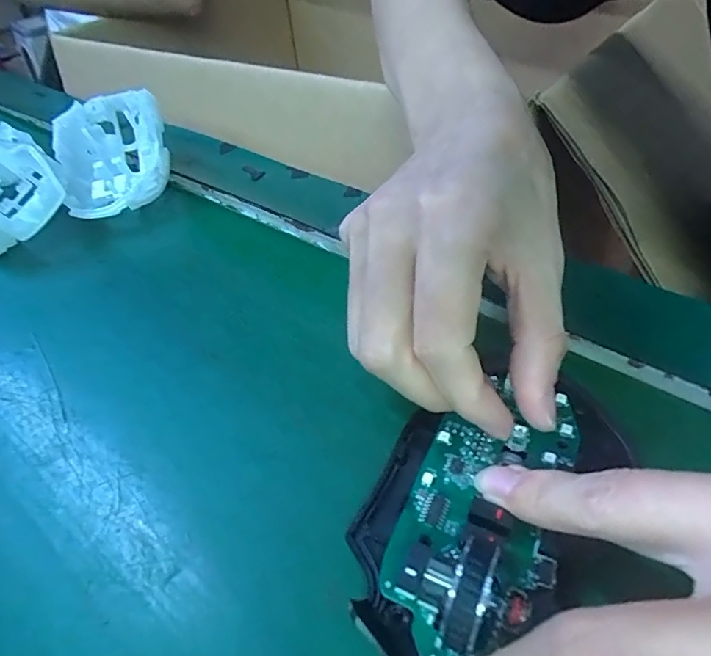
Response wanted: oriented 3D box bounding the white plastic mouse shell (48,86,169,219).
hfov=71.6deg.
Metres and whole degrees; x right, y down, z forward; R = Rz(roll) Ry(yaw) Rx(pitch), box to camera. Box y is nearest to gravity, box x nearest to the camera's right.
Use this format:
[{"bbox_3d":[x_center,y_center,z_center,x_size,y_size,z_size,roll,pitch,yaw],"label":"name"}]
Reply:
[{"bbox_3d":[-0.153,-0.110,0.316,0.069,0.047,0.099,-20,44,-14],"label":"white plastic mouse shell"}]

